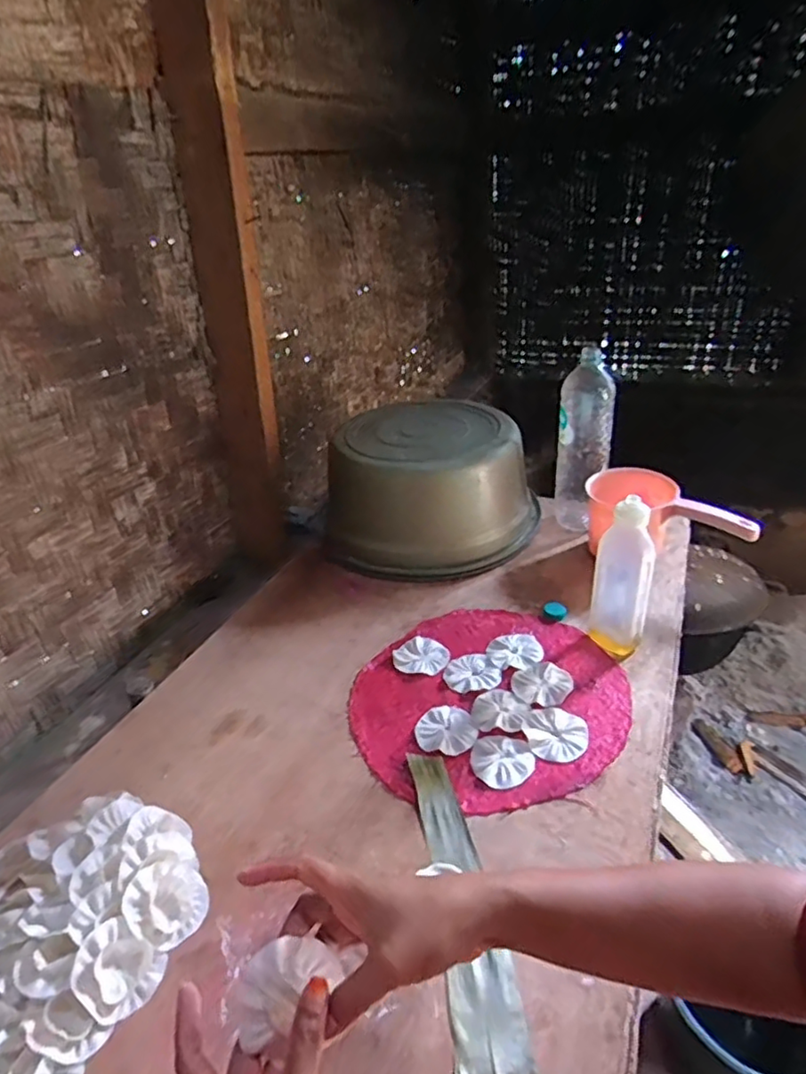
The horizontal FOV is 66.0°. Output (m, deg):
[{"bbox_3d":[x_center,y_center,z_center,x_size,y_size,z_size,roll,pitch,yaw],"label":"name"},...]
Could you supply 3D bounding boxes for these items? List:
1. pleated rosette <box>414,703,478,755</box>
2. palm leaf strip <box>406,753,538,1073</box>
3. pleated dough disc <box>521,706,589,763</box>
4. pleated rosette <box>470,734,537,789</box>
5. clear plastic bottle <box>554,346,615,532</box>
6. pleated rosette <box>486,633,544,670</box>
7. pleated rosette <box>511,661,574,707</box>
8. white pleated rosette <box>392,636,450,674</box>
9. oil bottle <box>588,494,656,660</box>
[{"bbox_3d":[0.054,0.236,0.762,0.073,0.004,0.074,-4,30,2],"label":"pleated rosette"},{"bbox_3d":[0.055,0.334,0.592,0.060,0.009,0.308,-3,30,-6],"label":"palm leaf strip"},{"bbox_3d":[0.184,0.233,0.742,0.074,0.004,0.077,-10,30,-8],"label":"pleated dough disc"},{"bbox_3d":[0.114,0.256,0.718,0.072,0.004,0.069,-4,30,2],"label":"pleated rosette"},{"bbox_3d":[0.310,-0.158,1.074,0.086,0.320,0.093,4,31,14],"label":"clear plastic bottle"},{"bbox_3d":[0.157,0.156,0.869,0.074,0.007,0.070,2,31,12],"label":"pleated rosette"},{"bbox_3d":[0.184,0.191,0.810,0.078,0.007,0.066,-13,31,-14],"label":"pleated rosette"},{"bbox_3d":[0.025,0.168,0.875,0.075,0.016,0.059,10,33,24],"label":"white pleated rosette"},{"bbox_3d":[0.289,0.055,0.817,0.068,0.216,0.057,6,32,18],"label":"oil bottle"}]

